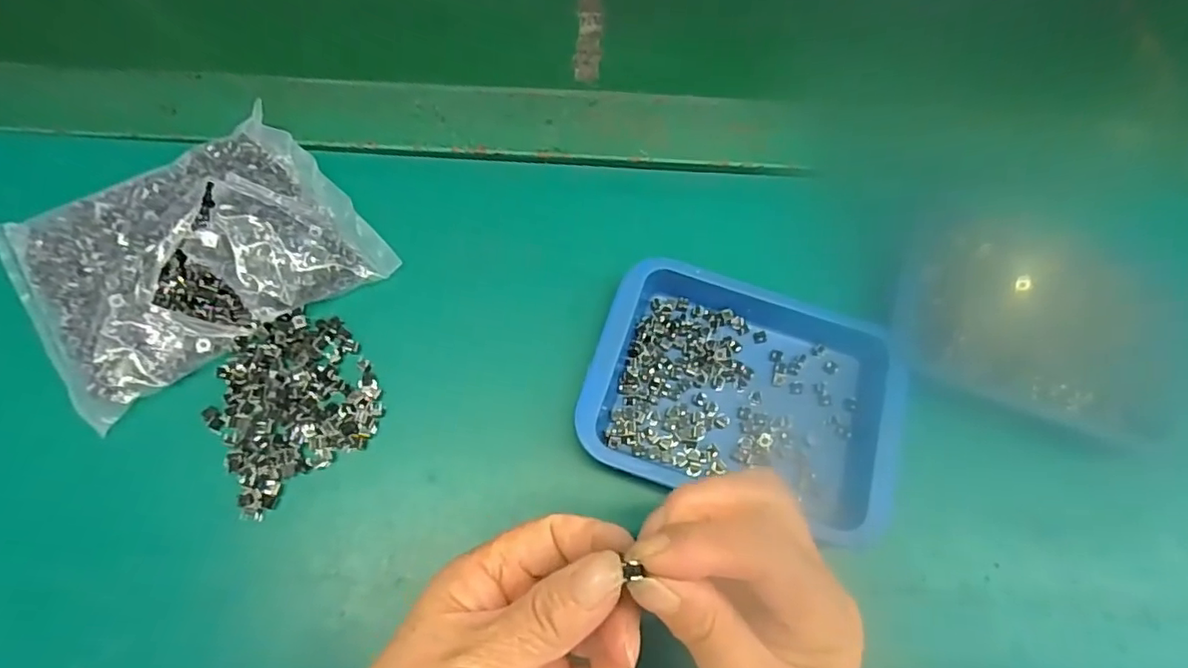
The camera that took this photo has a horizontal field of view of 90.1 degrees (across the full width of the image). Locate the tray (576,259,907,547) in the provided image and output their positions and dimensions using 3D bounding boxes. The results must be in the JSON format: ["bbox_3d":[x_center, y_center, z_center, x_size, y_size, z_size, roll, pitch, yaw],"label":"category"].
[{"bbox_3d":[0.085,0.030,0.313,0.168,0.022,0.119,17,70,4],"label":"tray"}]

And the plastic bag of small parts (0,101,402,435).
[{"bbox_3d":[-0.217,-0.046,0.317,0.165,0.029,0.119,-33,74,-13],"label":"plastic bag of small parts"}]

